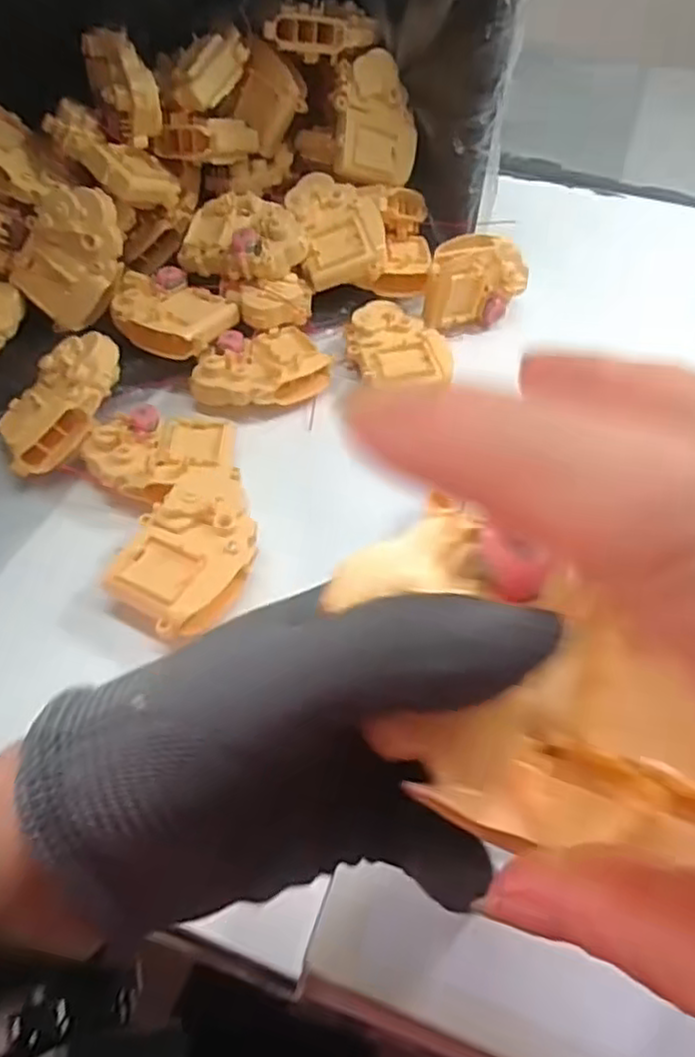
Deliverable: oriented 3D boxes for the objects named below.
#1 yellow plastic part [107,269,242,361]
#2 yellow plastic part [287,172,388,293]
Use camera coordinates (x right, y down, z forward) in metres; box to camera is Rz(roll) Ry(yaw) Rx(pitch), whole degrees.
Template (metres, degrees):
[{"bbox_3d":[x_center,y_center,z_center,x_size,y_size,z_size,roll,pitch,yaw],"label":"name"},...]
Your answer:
[{"bbox_3d":[-0.133,-0.158,0.525,0.087,0.026,0.057,16,52,11],"label":"yellow plastic part"},{"bbox_3d":[-0.007,-0.234,0.558,0.066,0.028,0.090,-14,76,2],"label":"yellow plastic part"}]

